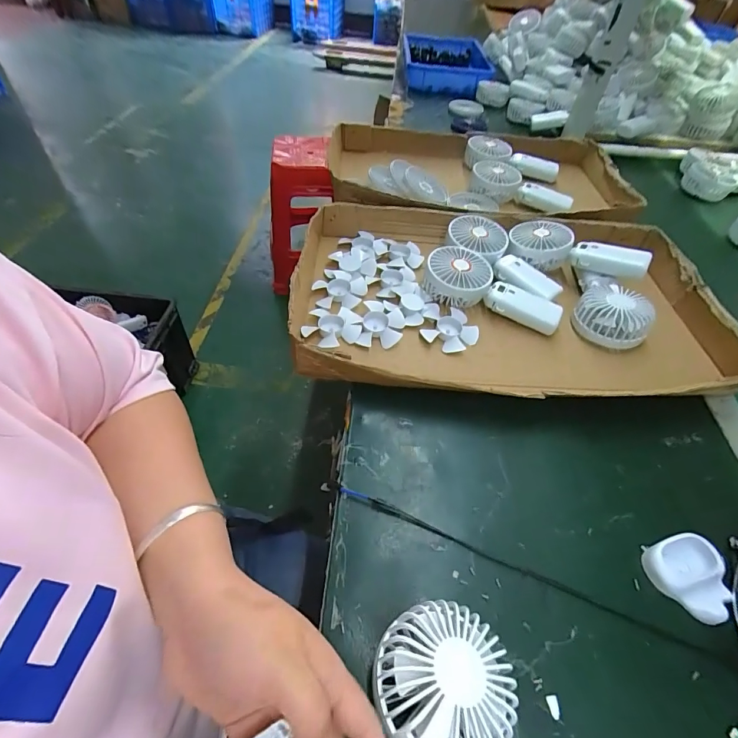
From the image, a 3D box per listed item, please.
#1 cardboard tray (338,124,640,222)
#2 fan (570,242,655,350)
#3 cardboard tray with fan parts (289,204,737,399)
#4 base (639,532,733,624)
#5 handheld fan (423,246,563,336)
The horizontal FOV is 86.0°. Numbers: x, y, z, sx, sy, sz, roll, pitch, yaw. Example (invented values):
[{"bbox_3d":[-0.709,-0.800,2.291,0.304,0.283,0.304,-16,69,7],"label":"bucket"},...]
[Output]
[{"bbox_3d":[0.196,-0.350,0.743,0.520,0.101,0.342,0,51,-5],"label":"cardboard tray"},{"bbox_3d":[0.313,-0.100,0.510,0.087,0.055,0.151,10,51,5],"label":"fan"},{"bbox_3d":[0.172,-0.100,0.511,0.507,0.056,0.322,3,51,-1],"label":"cardboard tray with fan parts"},{"bbox_3d":[0.263,0.170,0.323,0.057,0.017,0.061,-2,51,-5],"label":"base"},{"bbox_3d":[0.161,-0.109,0.517,0.178,0.038,0.088,17,52,10],"label":"handheld fan"}]

